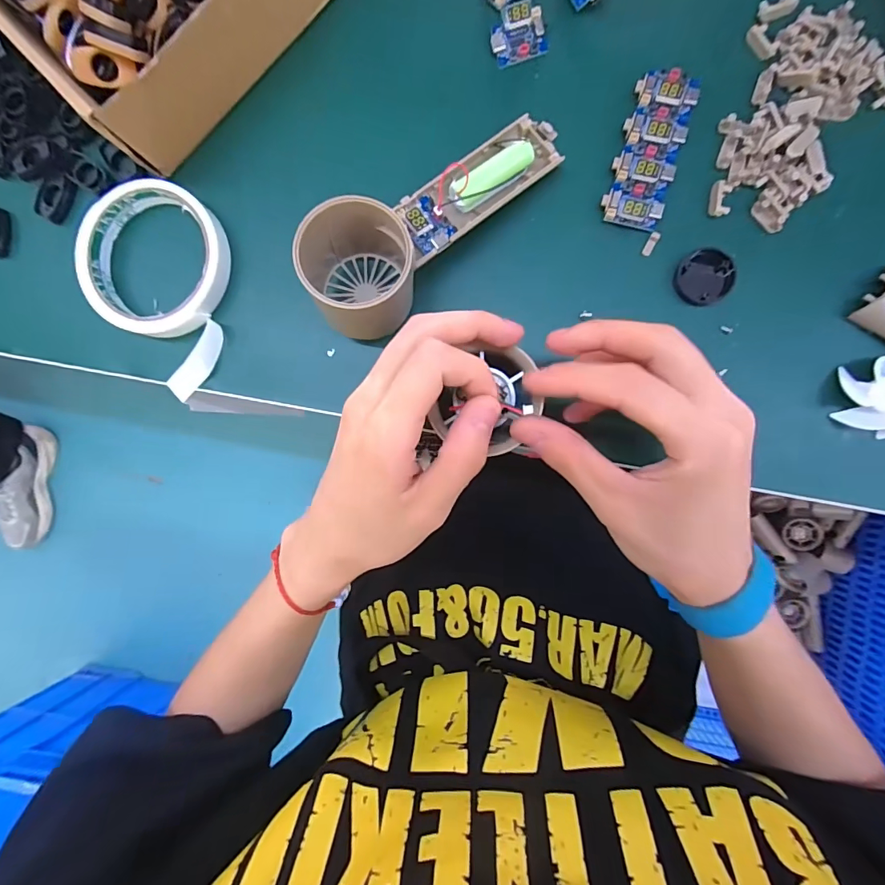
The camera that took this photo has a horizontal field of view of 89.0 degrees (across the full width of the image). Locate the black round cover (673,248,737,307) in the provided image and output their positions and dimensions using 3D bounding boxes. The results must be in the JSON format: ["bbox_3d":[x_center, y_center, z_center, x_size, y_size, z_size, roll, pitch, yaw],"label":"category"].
[{"bbox_3d":[0.147,-0.093,0.252,0.030,0.005,0.030,0,90,6],"label":"black round cover"}]

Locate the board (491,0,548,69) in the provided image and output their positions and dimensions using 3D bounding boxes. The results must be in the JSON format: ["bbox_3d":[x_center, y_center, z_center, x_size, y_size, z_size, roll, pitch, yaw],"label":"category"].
[{"bbox_3d":[0.044,-0.234,0.256,0.030,0.013,0.021,-13,89,6],"label":"board"}]

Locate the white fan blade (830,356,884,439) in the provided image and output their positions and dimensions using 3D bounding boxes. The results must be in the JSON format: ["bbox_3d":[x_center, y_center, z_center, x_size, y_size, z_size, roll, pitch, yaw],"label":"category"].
[{"bbox_3d":[0.231,-0.025,0.237,0.033,0.018,0.041,7,91,6],"label":"white fan blade"}]

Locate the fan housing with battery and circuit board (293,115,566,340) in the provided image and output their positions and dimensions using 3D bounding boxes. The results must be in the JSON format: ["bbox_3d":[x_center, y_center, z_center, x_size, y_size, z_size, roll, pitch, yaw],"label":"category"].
[{"bbox_3d":[-0.006,-0.125,0.243,0.167,0.057,0.055,-34,87,5],"label":"fan housing with battery and circuit board"}]

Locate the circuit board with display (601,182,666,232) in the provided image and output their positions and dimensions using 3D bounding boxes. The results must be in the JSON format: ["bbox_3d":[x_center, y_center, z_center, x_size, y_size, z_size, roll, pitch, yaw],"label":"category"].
[{"bbox_3d":[0.108,-0.135,0.251,0.033,0.012,0.024,15,92,5],"label":"circuit board with display"}]

